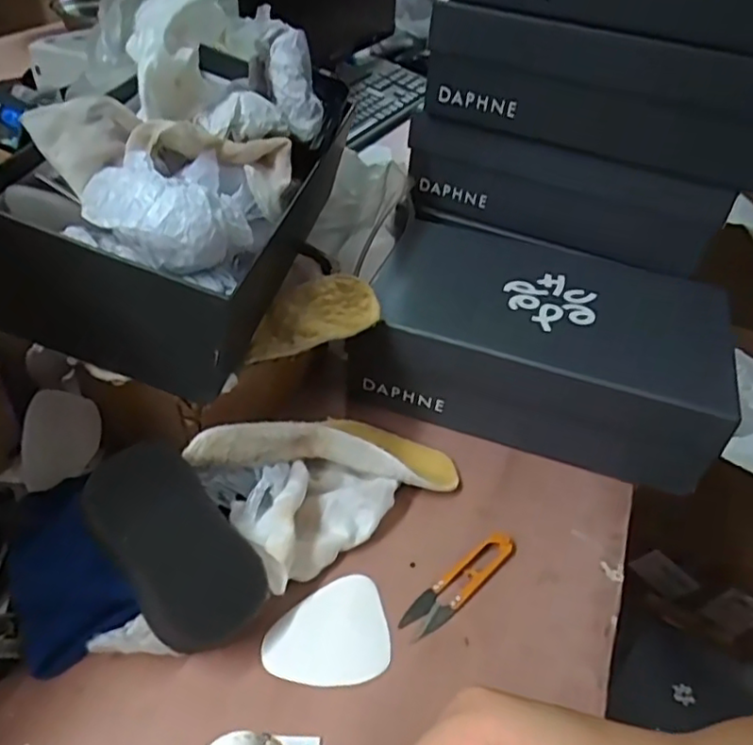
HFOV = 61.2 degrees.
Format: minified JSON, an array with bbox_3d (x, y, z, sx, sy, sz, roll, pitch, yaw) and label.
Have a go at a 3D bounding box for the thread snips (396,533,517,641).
[{"bbox_3d":[0.059,0.145,0.439,0.103,0.008,0.022,-28,51,-34],"label":"thread snips"}]

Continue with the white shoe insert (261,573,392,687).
[{"bbox_3d":[-0.026,0.168,0.403,0.082,0.005,0.063,-25,50,-32],"label":"white shoe insert"}]

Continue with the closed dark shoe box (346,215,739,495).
[{"bbox_3d":[0.143,-0.028,0.575,0.282,0.115,0.189,16,41,10],"label":"closed dark shoe box"}]

